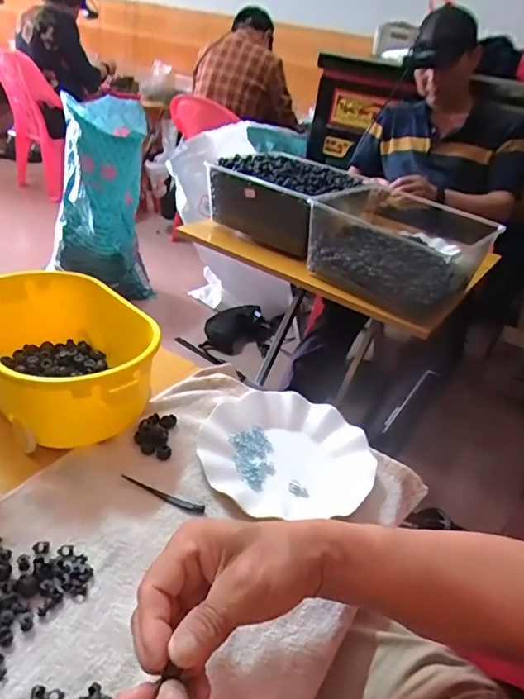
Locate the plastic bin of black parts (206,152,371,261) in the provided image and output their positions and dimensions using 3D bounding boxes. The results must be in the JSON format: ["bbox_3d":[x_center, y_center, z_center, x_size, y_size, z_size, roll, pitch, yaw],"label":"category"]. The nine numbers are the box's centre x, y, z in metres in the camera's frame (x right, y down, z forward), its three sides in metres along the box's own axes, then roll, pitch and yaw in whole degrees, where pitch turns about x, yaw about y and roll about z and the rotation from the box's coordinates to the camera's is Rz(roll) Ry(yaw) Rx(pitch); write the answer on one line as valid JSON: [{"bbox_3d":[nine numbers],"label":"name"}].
[{"bbox_3d":[0.054,-0.345,1.143,0.272,0.155,0.295,24,34,22],"label":"plastic bin of black parts"}]

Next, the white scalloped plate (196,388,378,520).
[{"bbox_3d":[0.026,0.105,0.547,0.184,0.036,0.159,4,32,-9],"label":"white scalloped plate"}]

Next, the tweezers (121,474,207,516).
[{"bbox_3d":[-0.095,0.138,0.469,0.087,0.006,0.011,18,32,13],"label":"tweezers"}]

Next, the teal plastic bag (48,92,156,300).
[{"bbox_3d":[-0.554,-0.481,1.682,0.335,0.615,0.292,-4,34,-21],"label":"teal plastic bag"}]

